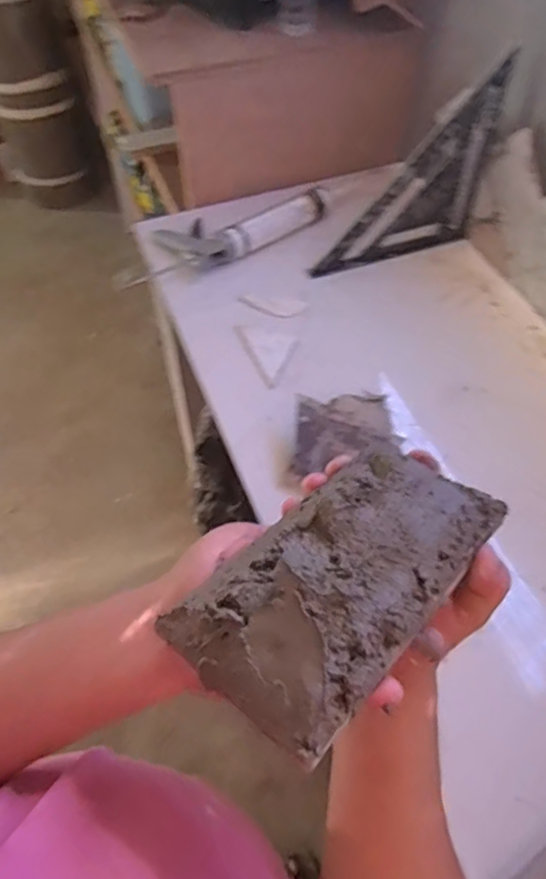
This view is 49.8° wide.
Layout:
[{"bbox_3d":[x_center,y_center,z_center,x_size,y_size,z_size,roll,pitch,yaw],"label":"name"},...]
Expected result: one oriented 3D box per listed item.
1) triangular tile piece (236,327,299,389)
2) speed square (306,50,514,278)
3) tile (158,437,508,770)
[{"bbox_3d":[0.001,-0.134,0.886,0.076,0.004,0.137,-17,53,-14],"label":"triangular tile piece"},{"bbox_3d":[0.212,-0.405,0.921,0.299,0.284,0.027,-18,53,-14],"label":"speed square"},{"bbox_3d":[0.045,0.063,0.307,0.087,0.031,0.186,37,52,26],"label":"tile"}]

